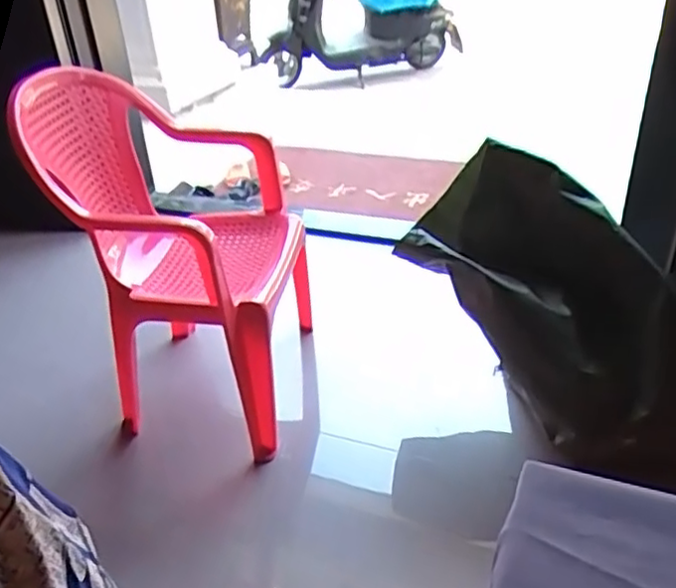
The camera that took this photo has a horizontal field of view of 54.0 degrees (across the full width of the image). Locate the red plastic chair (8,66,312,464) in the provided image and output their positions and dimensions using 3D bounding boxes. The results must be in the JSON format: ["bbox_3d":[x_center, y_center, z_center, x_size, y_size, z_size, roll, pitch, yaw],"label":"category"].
[{"bbox_3d":[-0.292,-0.097,1.354,0.471,0.669,0.559,-4,34,-5],"label":"red plastic chair"}]

